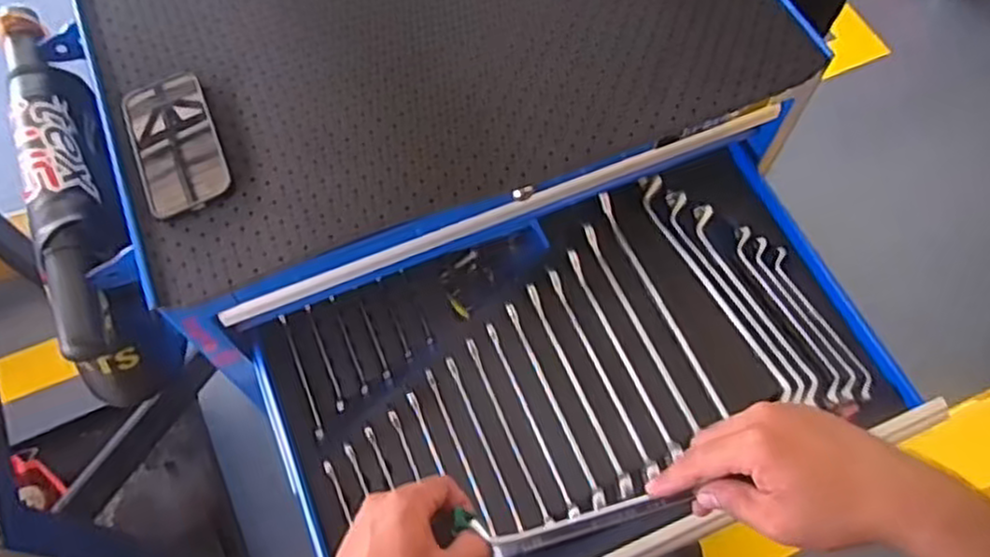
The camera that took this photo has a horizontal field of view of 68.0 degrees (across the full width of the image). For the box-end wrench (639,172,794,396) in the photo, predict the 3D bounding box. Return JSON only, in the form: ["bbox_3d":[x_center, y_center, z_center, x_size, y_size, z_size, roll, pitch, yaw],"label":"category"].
[{"bbox_3d":[0.232,0.002,0.792,0.033,0.017,0.287,-22,66,-10],"label":"box-end wrench"}]

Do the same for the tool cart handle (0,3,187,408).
[{"bbox_3d":[-0.425,-0.103,0.729,0.083,0.065,0.438,-26,67,-11],"label":"tool cart handle"}]

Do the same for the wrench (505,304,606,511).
[{"bbox_3d":[0.057,0.123,0.725,0.013,0.025,0.216,-21,64,-10],"label":"wrench"}]

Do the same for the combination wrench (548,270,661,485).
[{"bbox_3d":[0.108,0.090,0.744,0.016,0.012,0.232,-19,64,-9],"label":"combination wrench"}]

